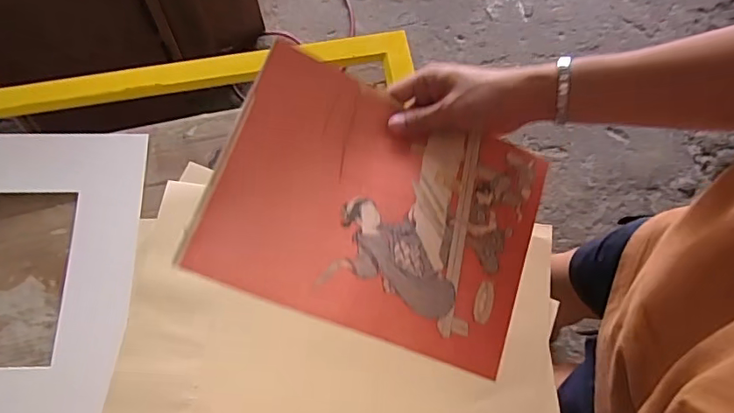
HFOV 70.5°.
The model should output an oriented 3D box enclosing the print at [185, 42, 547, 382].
[{"bbox_3d":[0.013,-0.001,0.443,0.276,0.029,0.206,21,71,-7],"label":"print"}]

